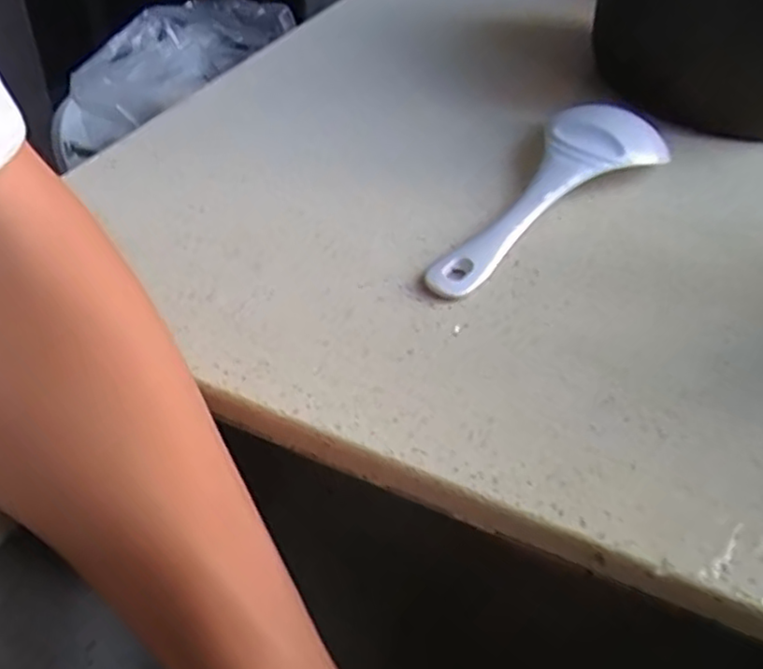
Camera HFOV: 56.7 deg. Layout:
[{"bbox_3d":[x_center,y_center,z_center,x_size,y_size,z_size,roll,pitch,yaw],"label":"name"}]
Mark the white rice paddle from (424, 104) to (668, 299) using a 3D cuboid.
[{"bbox_3d":[0.084,-0.080,0.381,0.055,0.028,0.193,36,50,26],"label":"white rice paddle"}]

